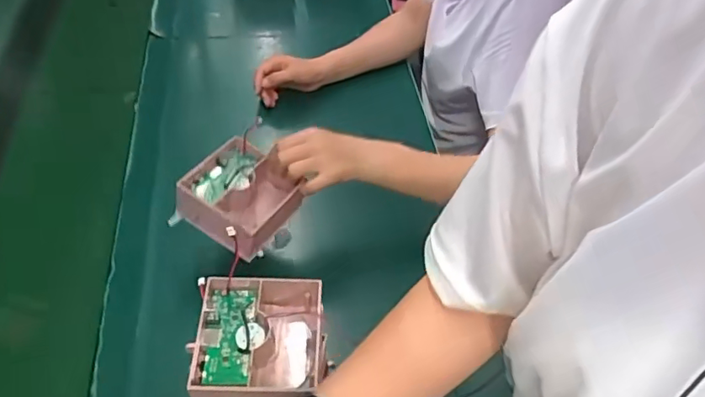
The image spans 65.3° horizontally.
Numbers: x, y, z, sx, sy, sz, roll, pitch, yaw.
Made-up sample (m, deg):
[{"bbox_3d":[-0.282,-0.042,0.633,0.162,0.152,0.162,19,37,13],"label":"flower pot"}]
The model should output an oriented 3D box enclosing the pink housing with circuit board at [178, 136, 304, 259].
[{"bbox_3d":[-0.117,-0.001,0.603,0.105,0.057,0.104,28,52,20],"label":"pink housing with circuit board"}]

